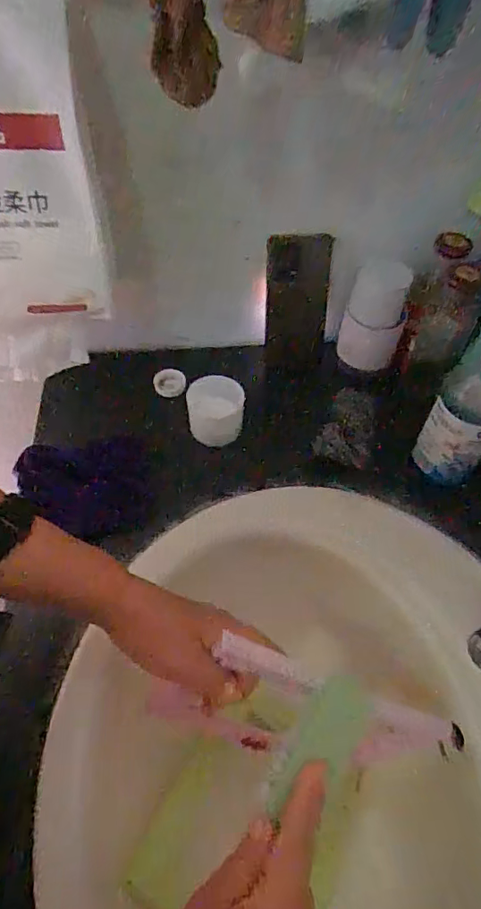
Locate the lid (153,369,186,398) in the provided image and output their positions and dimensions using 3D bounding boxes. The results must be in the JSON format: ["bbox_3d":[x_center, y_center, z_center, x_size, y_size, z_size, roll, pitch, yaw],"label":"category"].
[{"bbox_3d":[-0.091,-0.091,0.639,0.040,0.005,0.037,3,74,-9],"label":"lid"}]

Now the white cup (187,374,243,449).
[{"bbox_3d":[-0.029,-0.051,0.579,0.065,0.055,0.057,-4,54,-5],"label":"white cup"}]

